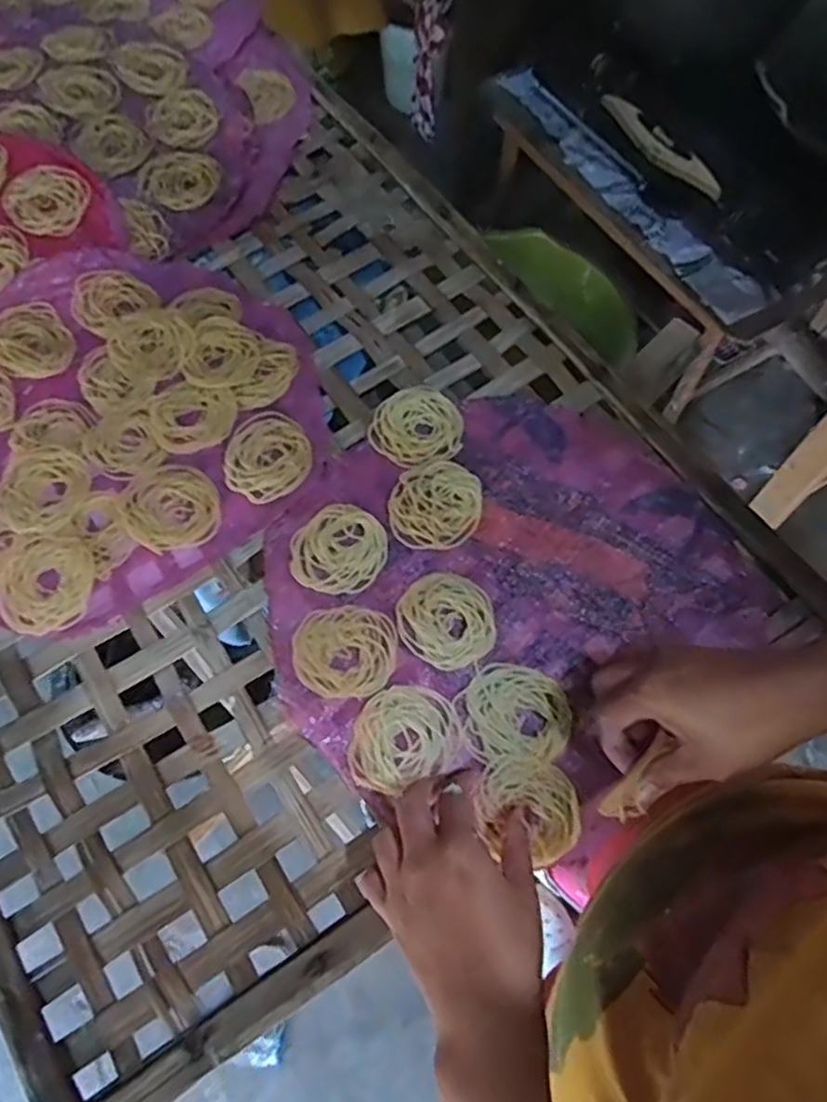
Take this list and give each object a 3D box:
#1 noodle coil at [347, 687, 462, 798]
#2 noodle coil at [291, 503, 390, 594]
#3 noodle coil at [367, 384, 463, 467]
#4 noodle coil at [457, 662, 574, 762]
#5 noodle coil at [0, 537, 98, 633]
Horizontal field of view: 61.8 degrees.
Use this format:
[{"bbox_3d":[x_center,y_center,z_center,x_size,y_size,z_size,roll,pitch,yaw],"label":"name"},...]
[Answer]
[{"bbox_3d":[-0.008,0.123,0.461,0.075,0.004,0.061,-24,67,-9],"label":"noodle coil"},{"bbox_3d":[-0.056,-0.003,0.518,0.070,0.005,0.069,-1,66,1],"label":"noodle coil"},{"bbox_3d":[0.005,-0.101,0.560,0.073,0.005,0.073,-1,66,1],"label":"noodle coil"},{"bbox_3d":[0.069,0.107,0.467,0.073,0.005,0.063,-2,66,1],"label":"noodle coil"},{"bbox_3d":[-0.274,0.024,0.514,0.071,0.008,0.069,-1,66,1],"label":"noodle coil"}]

